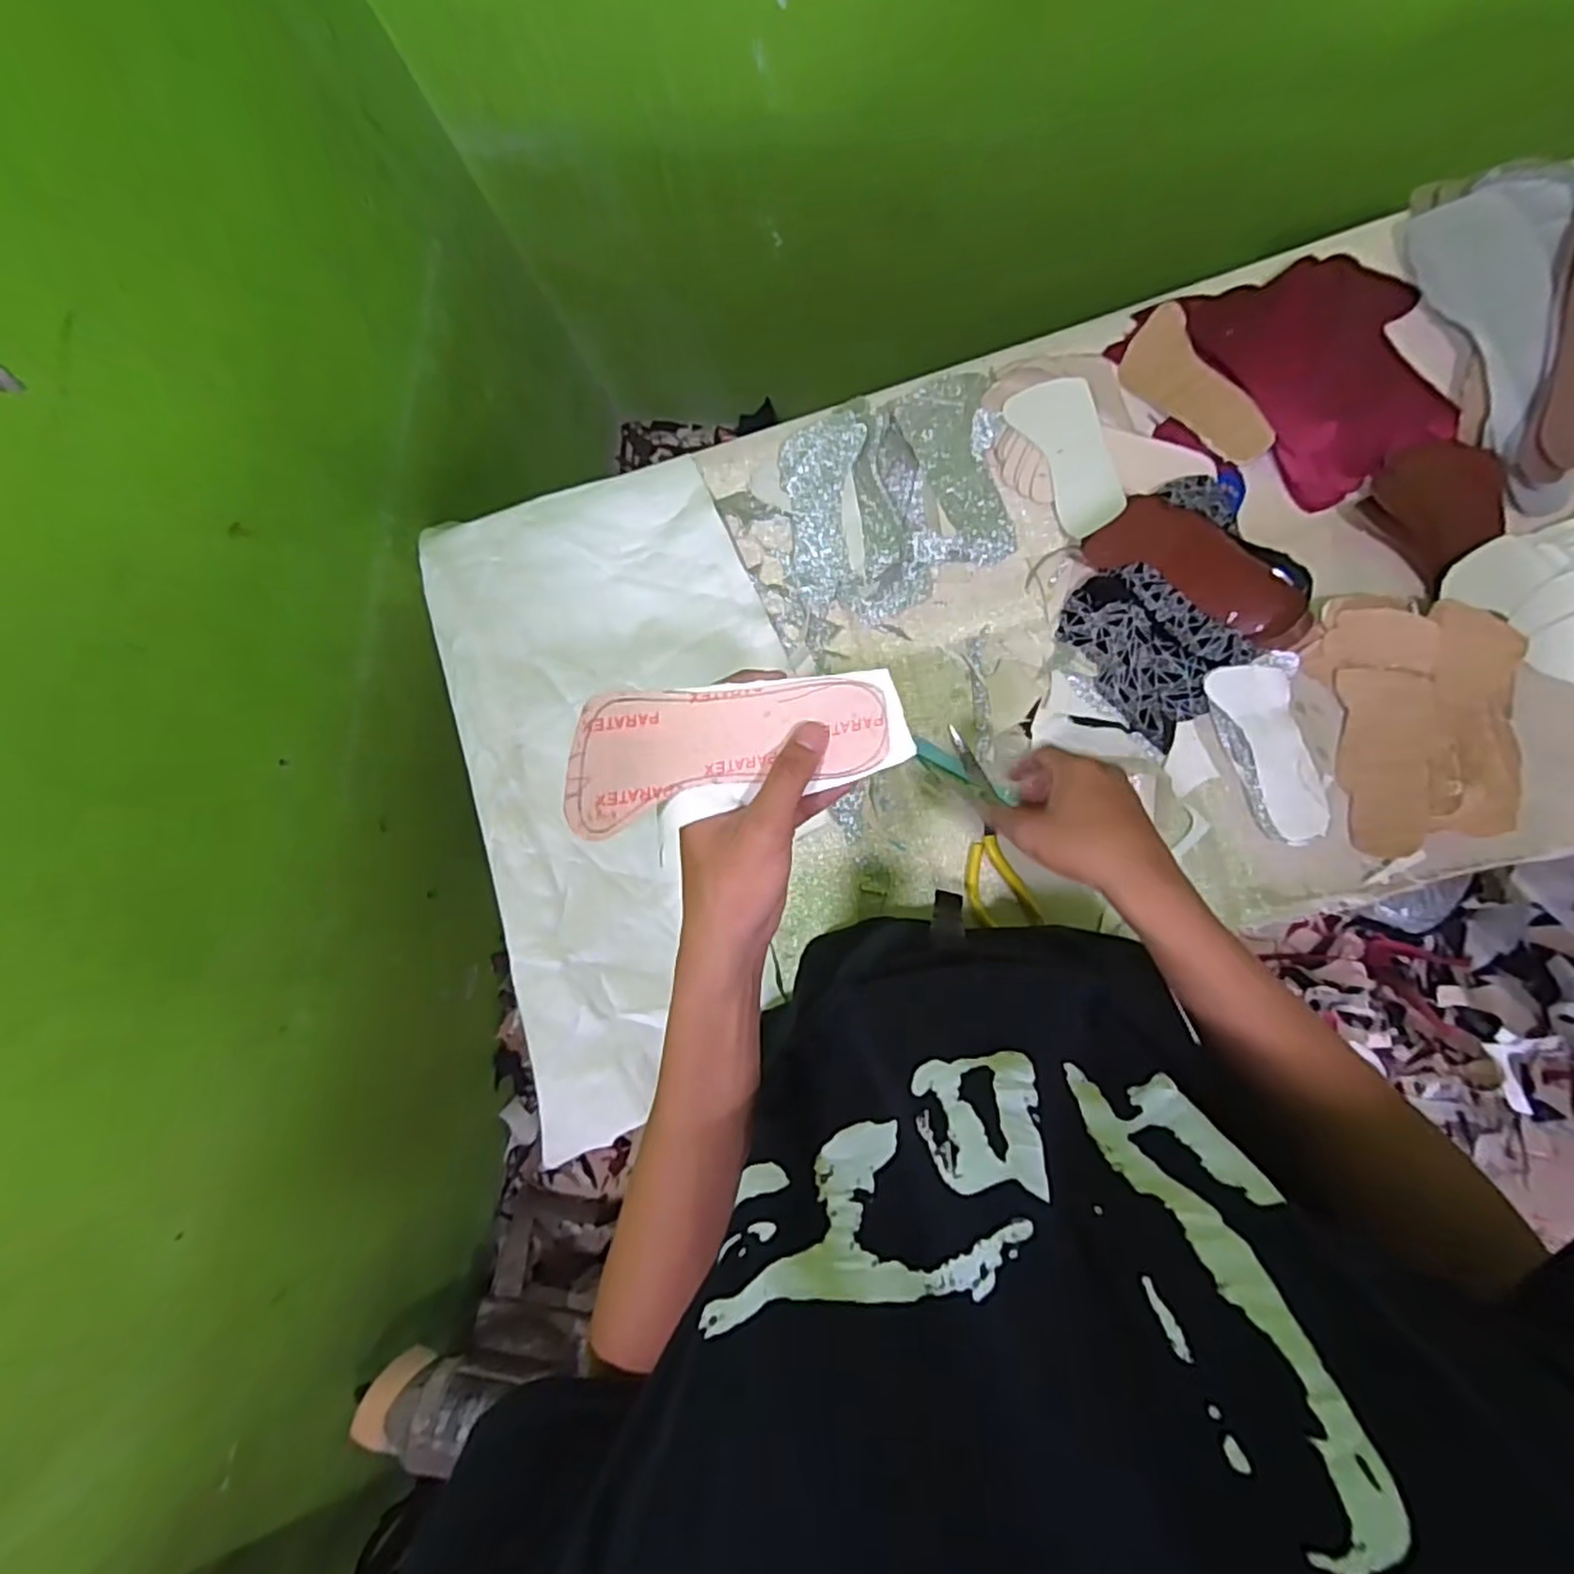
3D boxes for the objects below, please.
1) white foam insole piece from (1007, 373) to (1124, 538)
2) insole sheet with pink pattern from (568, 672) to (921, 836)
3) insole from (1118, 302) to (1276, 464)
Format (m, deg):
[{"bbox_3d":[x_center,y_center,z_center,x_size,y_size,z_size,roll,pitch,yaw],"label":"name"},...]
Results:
[{"bbox_3d":[0.272,-0.318,0.670,0.069,0.011,0.152,-27,84,29],"label":"white foam insole piece"},{"bbox_3d":[-0.024,-0.024,0.353,0.165,0.025,0.067,-11,83,-6],"label":"insole sheet with pink pattern"},{"bbox_3d":[0.388,-0.379,0.677,0.067,0.018,0.171,-37,78,38],"label":"insole"}]

